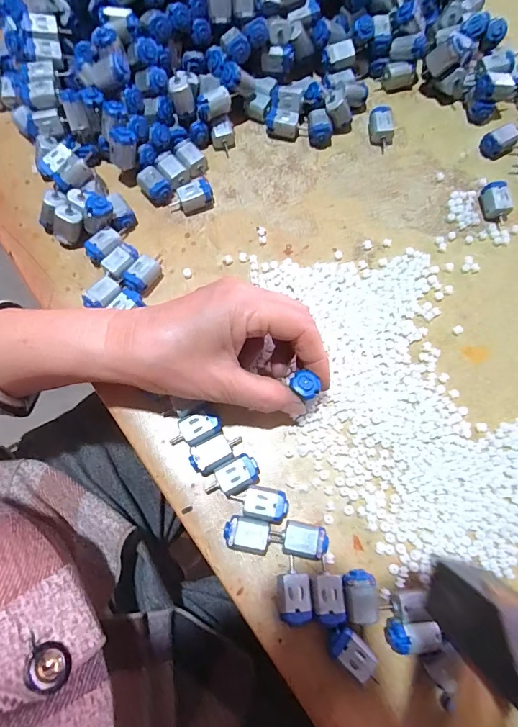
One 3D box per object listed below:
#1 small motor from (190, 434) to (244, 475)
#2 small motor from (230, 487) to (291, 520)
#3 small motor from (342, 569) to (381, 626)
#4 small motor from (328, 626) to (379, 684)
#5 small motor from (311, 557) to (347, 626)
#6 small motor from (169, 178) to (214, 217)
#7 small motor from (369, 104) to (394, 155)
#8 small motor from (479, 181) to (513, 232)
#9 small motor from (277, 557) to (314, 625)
[{"bbox_3d":[-0.028,0.060,0.273,0.035,0.013,0.020,-28,74,-8],"label":"small motor"},{"bbox_3d":[0.001,0.090,0.264,0.036,0.013,0.018,7,72,3],"label":"small motor"},{"bbox_3d":[0.061,0.140,0.247,0.019,0.017,0.028,-6,72,-2],"label":"small motor"},{"bbox_3d":[0.054,0.166,0.236,0.031,0.012,0.017,41,77,12],"label":"small motor"},{"bbox_3d":[0.041,0.138,0.248,0.018,0.016,0.031,-5,72,-1],"label":"small motor"},{"bbox_3d":[-0.055,-0.133,0.334,0.035,0.019,0.018,-20,73,-6],"label":"small motor"},{"bbox_3d":[0.106,-0.203,0.355,0.019,0.018,0.031,-2,72,-1],"label":"small motor"},{"bbox_3d":[0.194,-0.129,0.333,0.017,0.017,0.034,-13,73,-4],"label":"small motor"},{"bbox_3d":[0.021,0.136,0.247,0.019,0.018,0.032,-4,72,-1],"label":"small motor"}]

